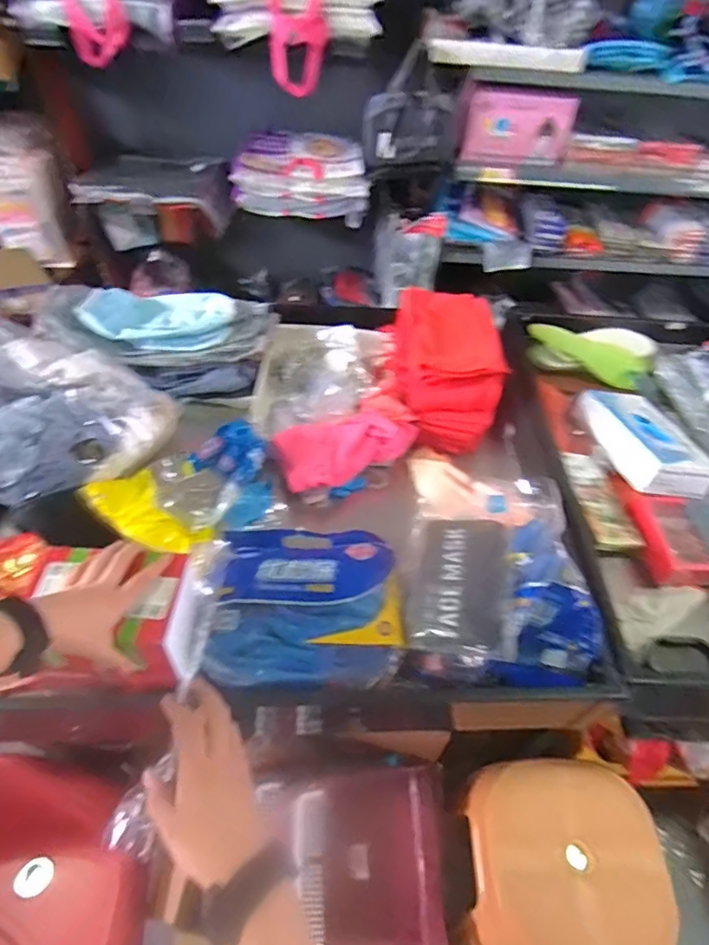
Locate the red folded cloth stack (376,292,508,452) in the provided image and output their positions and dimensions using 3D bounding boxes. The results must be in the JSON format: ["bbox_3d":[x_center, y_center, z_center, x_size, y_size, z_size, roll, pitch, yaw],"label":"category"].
[{"bbox_3d":[0.172,-0.213,1.018,0.182,0.136,0.334,2,50,-4],"label":"red folded cloth stack"}]

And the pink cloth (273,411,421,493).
[{"bbox_3d":[-0.007,-0.046,0.913,0.243,0.050,0.123,-11,52,-15],"label":"pink cloth"}]

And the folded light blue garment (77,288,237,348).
[{"bbox_3d":[-0.380,-0.313,1.040,0.275,0.068,0.145,9,50,2],"label":"folded light blue garment"}]

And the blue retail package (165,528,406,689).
[{"bbox_3d":[-0.072,0.155,0.681,0.261,0.070,0.235,-1,50,-6],"label":"blue retail package"}]

